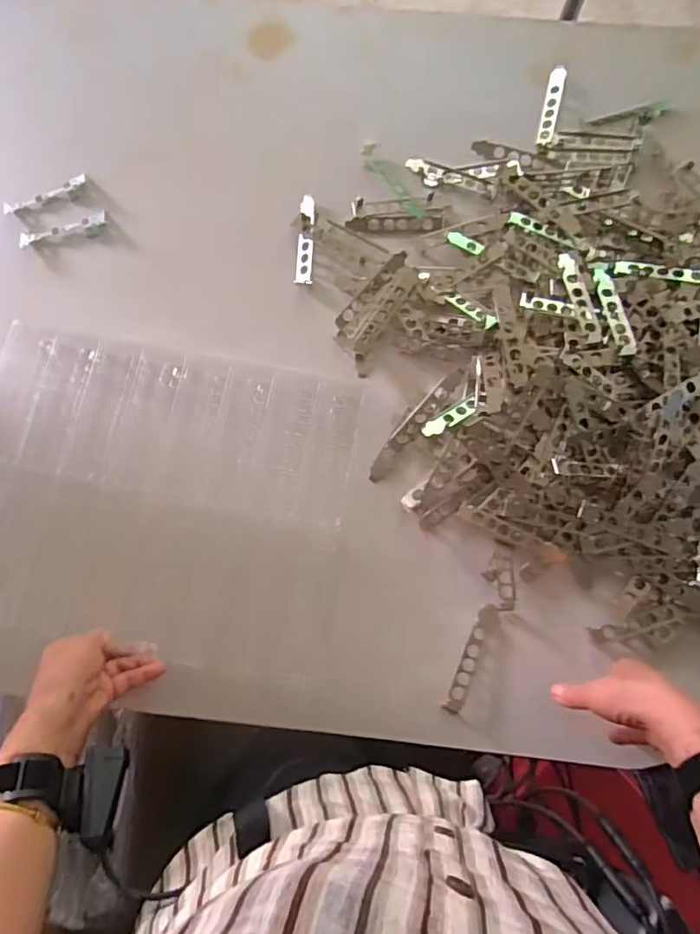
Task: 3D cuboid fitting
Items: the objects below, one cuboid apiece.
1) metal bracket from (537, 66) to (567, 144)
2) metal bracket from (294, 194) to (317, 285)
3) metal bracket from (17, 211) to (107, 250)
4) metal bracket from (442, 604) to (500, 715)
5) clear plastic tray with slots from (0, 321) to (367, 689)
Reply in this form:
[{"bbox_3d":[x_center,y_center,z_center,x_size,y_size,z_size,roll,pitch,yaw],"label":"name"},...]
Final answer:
[{"bbox_3d":[0.253,-0.453,0.722,0.019,0.011,0.112,14,81,4],"label":"metal bracket"},{"bbox_3d":[-0.054,-0.279,0.704,0.019,0.010,0.113,4,81,2],"label":"metal bracket"},{"bbox_3d":[-0.355,-0.293,0.714,0.110,0.014,0.020,-16,80,0],"label":"metal bracket"},{"bbox_3d":[0.131,0.205,0.619,0.021,0.004,0.120,25,79,7],"label":"metal bracket"},{"bbox_3d":[-0.215,0.034,0.632,0.421,0.035,0.336,11,82,5],"label":"clear plastic tray with slots"}]

